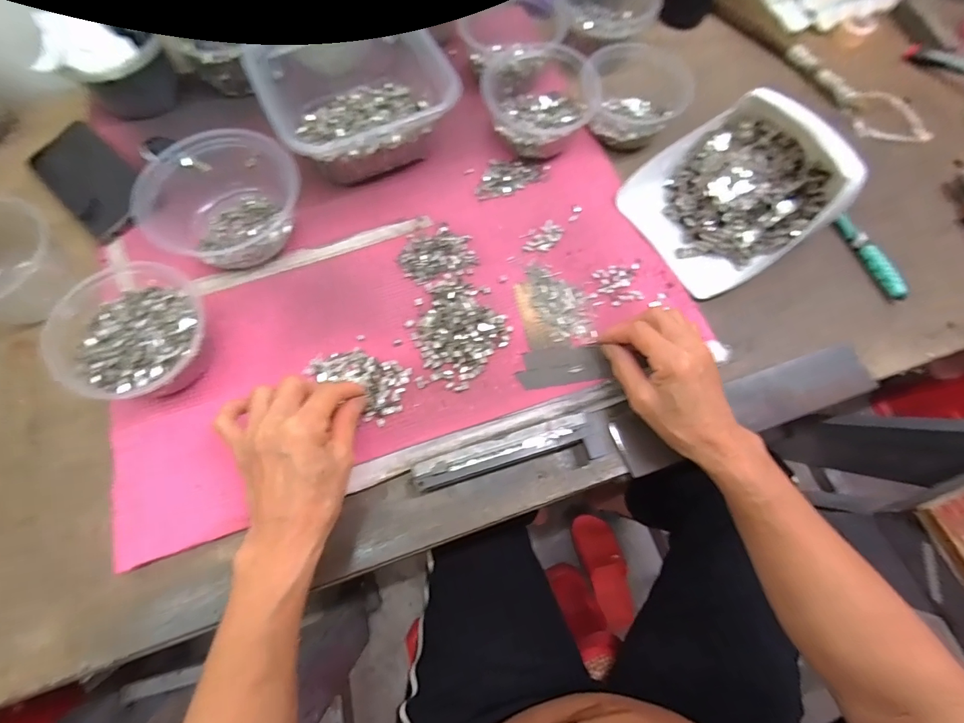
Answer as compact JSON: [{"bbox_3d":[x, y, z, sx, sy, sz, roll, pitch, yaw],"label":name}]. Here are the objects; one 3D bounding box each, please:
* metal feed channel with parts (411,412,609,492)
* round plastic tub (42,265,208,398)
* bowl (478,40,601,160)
[{"bbox_3d":[0.026,0.076,0.363,0.158,0.027,0.034,-13,69,-6],"label":"metal feed channel with parts"},{"bbox_3d":[-0.285,-0.025,0.372,0.124,0.060,0.110,39,74,13],"label":"round plastic tub"},{"bbox_3d":[0.056,-0.277,0.474,0.116,0.055,0.120,0,68,-1],"label":"bowl"}]

